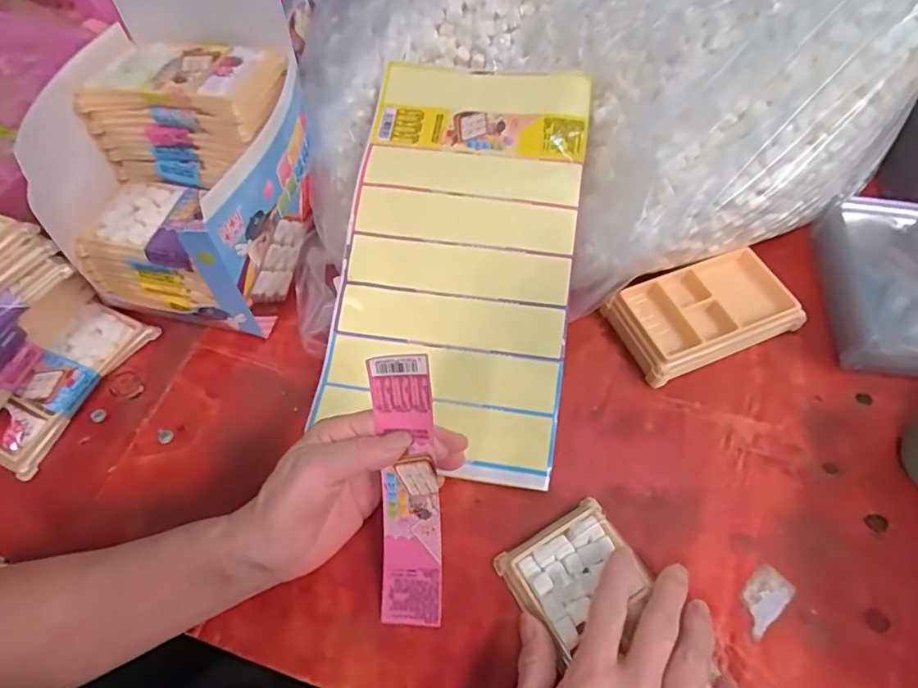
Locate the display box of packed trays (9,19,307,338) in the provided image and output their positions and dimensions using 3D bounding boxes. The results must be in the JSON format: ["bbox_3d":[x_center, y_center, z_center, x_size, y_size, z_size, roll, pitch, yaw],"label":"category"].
[{"bbox_3d":[-0.205,-0.119,0.430,0.166,0.150,0.171,7,59,5],"label":"display box of packed trays"}]

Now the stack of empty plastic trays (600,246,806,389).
[{"bbox_3d":[0.195,-0.024,0.441,0.140,0.023,0.076,-20,61,-10],"label":"stack of empty plastic trays"}]

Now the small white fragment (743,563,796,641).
[{"bbox_3d":[0.191,0.160,0.344,0.042,0.004,0.023,-36,65,-19],"label":"small white fragment"}]

